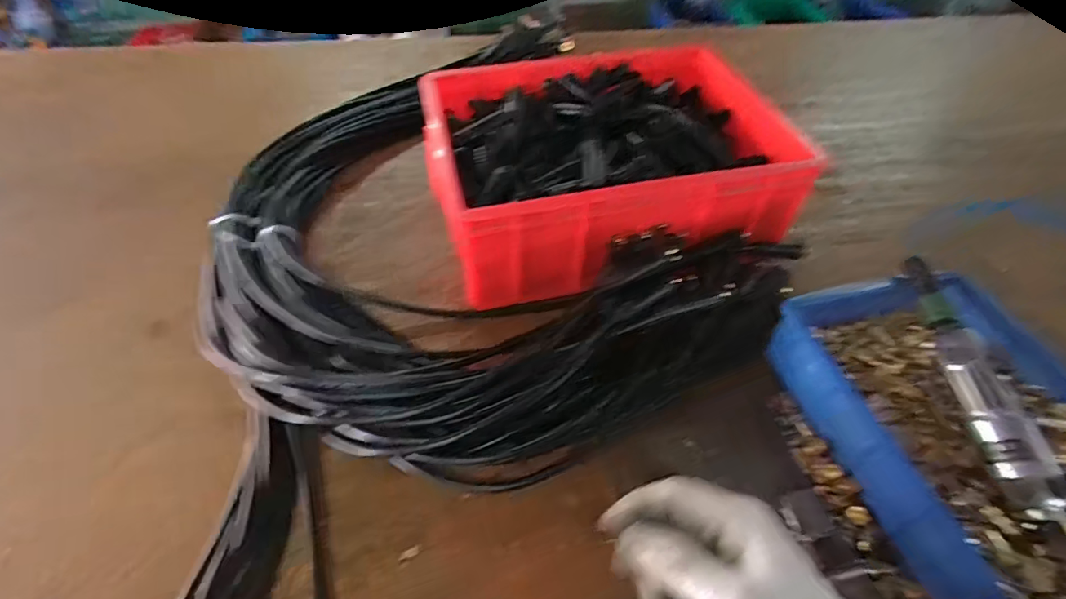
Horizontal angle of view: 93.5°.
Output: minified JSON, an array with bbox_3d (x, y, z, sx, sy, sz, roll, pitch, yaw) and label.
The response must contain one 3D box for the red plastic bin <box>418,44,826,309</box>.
[{"bbox_3d":[0.082,-0.167,0.640,0.405,0.148,0.296,-12,51,-11],"label":"red plastic bin"}]

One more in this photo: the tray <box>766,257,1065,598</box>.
[{"bbox_3d":[0.367,0.114,0.425,0.221,0.082,0.300,-14,52,-13],"label":"tray"}]

